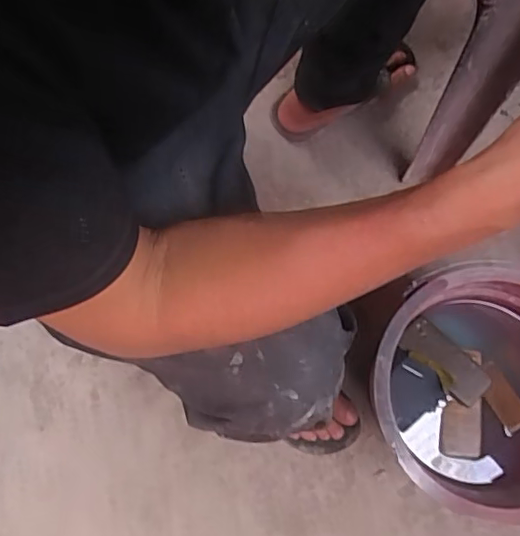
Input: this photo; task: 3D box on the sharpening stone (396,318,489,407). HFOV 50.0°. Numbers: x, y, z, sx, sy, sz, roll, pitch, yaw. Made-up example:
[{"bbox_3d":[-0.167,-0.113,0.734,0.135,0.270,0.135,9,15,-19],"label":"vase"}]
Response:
[{"bbox_3d":[0.233,0.115,0.704,0.117,0.013,0.051,44,80,8],"label":"sharpening stone"}]

